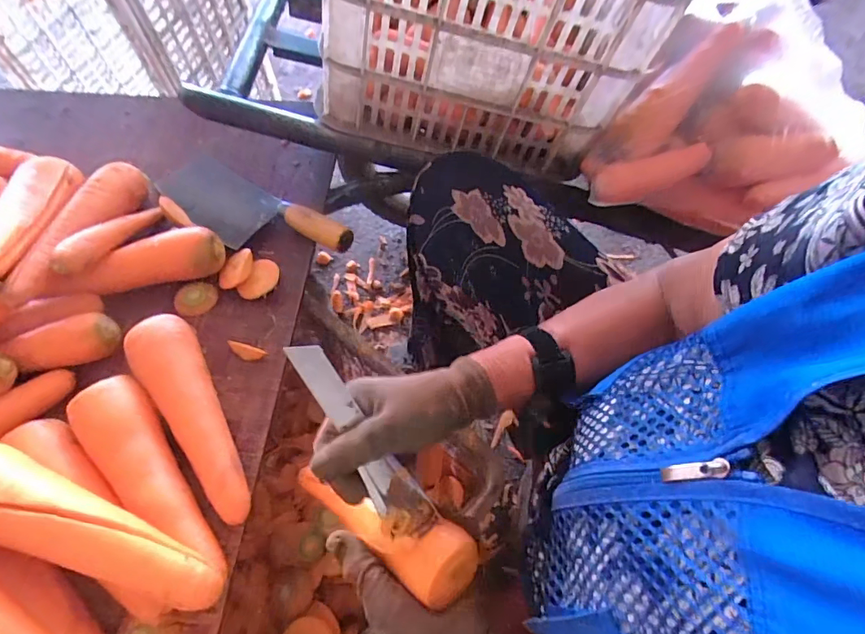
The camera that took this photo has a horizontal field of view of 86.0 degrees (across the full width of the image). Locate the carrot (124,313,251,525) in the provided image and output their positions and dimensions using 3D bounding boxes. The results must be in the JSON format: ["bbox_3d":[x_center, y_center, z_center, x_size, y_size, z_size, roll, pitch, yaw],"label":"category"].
[{"bbox_3d":[-0.215,0.086,0.418,0.060,0.049,0.196,-33,66,-17],"label":"carrot"}]

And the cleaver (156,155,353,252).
[{"bbox_3d":[-0.216,-0.128,0.545,0.253,0.024,0.073,25,64,13],"label":"cleaver"}]

